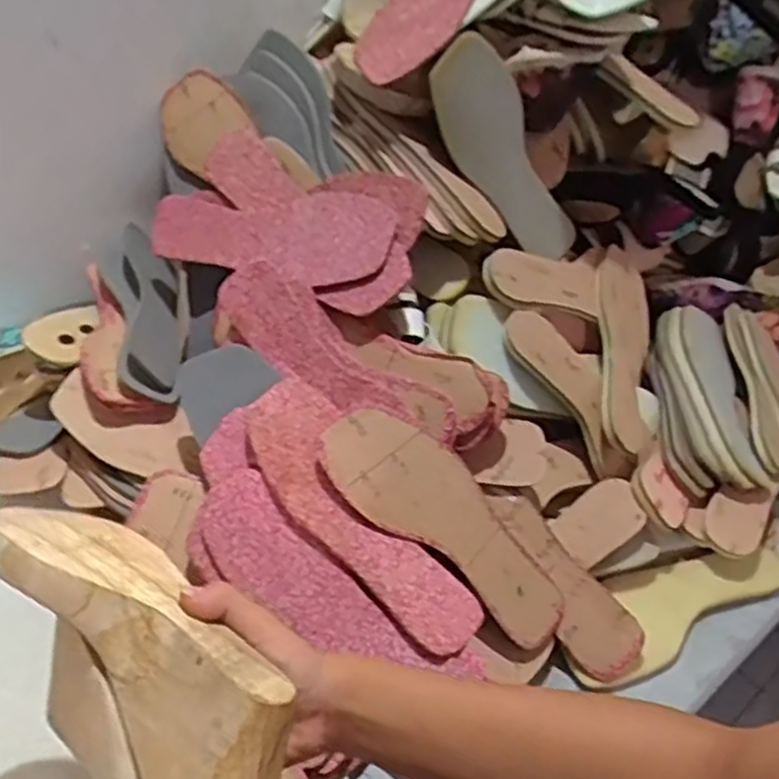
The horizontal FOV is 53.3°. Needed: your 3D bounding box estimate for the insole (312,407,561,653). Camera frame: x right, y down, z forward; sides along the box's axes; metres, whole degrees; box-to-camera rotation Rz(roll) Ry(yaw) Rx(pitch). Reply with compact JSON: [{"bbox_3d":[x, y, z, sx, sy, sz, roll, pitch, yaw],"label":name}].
[{"bbox_3d":[0.051,0.103,0.605,0.235,0.012,0.078,41,73,-9],"label":"insole"}]

